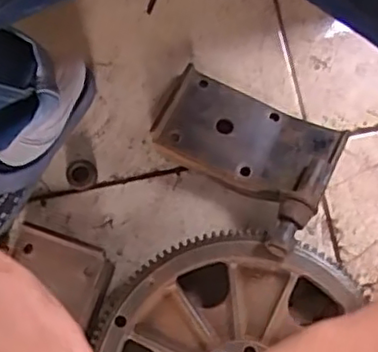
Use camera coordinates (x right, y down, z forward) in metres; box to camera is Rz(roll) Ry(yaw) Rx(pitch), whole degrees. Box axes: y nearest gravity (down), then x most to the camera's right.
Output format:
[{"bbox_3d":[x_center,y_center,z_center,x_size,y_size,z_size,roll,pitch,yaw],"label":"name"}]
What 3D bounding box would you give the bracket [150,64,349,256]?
[{"bbox_3d":[0.053,-0.022,0.704,0.199,0.068,0.153,26,79,5],"label":"bracket"}]

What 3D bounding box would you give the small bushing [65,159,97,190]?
[{"bbox_3d":[-0.125,-0.002,0.733,0.035,0.016,0.034,0,78,0],"label":"small bushing"}]

